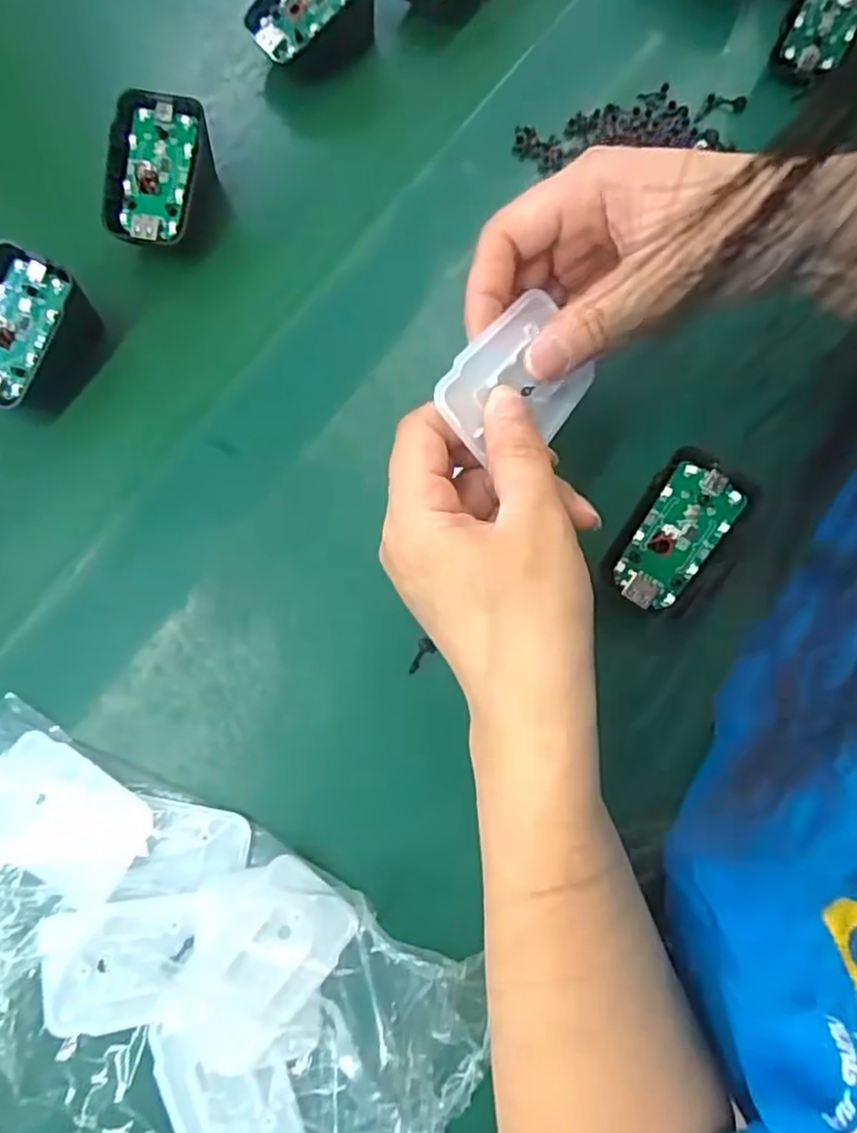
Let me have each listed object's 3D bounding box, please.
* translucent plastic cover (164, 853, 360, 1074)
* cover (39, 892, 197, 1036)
[{"bbox_3d":[-0.066,0.152,0.254,0.046,0.009,0.073,38,79,7],"label":"translucent plastic cover"},{"bbox_3d":[-0.120,0.154,0.256,0.060,0.008,0.044,-7,77,-3],"label":"cover"}]

